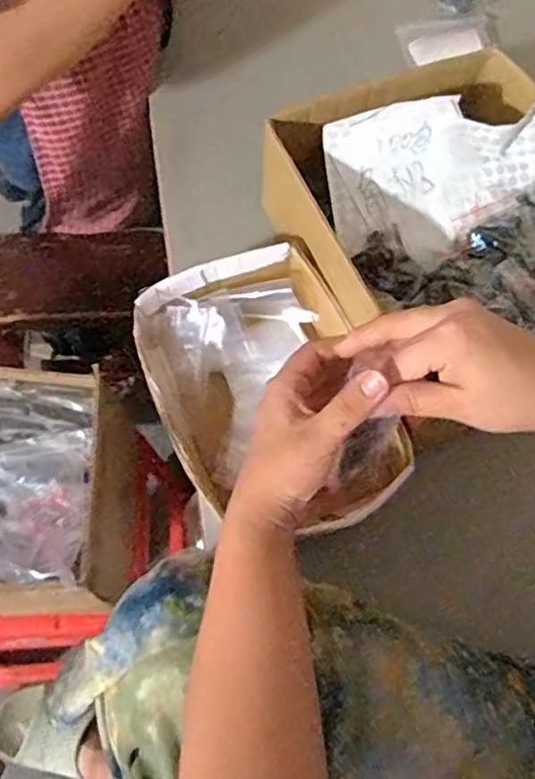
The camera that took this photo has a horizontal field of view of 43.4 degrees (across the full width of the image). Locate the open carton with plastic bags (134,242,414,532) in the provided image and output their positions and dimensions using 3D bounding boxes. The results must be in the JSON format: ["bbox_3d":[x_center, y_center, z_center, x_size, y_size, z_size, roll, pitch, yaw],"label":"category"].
[{"bbox_3d":[-0.004,0.001,0.616,0.190,0.113,0.237,-24,70,-11],"label":"open carton with plastic bags"}]

